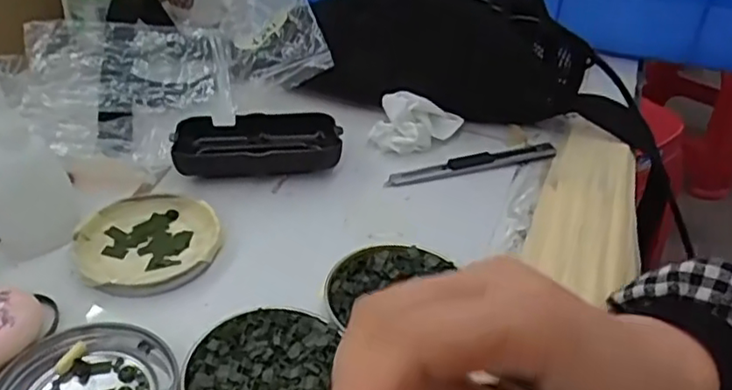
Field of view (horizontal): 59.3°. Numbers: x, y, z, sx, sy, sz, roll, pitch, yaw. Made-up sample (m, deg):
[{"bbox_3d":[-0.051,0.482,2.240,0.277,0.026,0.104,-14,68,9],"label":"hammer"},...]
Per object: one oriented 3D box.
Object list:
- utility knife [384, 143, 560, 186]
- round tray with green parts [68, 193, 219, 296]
[{"bbox_3d":[0.076,-0.024,0.453,0.131,0.009,0.014,-11,39,-18],"label":"utility knife"},{"bbox_3d":[-0.127,0.026,0.375,0.078,0.011,0.082,2,37,-1],"label":"round tray with green parts"}]

